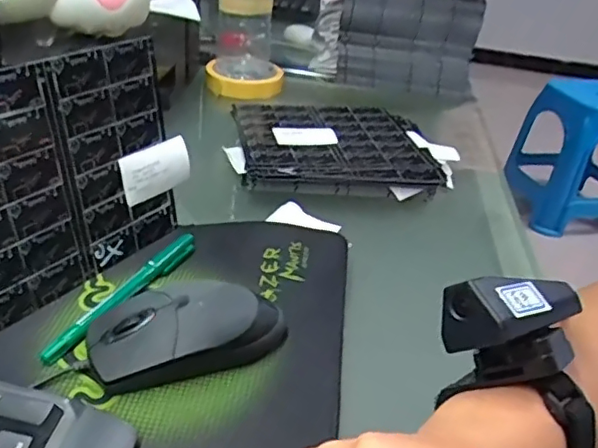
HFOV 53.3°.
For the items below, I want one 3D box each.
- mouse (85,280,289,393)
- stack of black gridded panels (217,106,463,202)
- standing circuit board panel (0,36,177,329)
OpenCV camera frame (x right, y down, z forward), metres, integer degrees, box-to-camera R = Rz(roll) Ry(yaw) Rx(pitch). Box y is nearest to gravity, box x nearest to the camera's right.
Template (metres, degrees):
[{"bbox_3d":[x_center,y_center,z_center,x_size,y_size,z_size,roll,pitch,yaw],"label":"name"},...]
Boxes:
[{"bbox_3d":[-0.060,0.062,0.333,0.111,0.035,0.060,-1,33,-13],"label":"mouse"},{"bbox_3d":[0.043,-0.076,0.572,0.207,0.023,0.150,2,32,-8],"label":"stack of black gridded panels"},{"bbox_3d":[-0.139,-0.028,0.361,0.004,0.141,0.161,16,31,30],"label":"standing circuit board panel"}]

